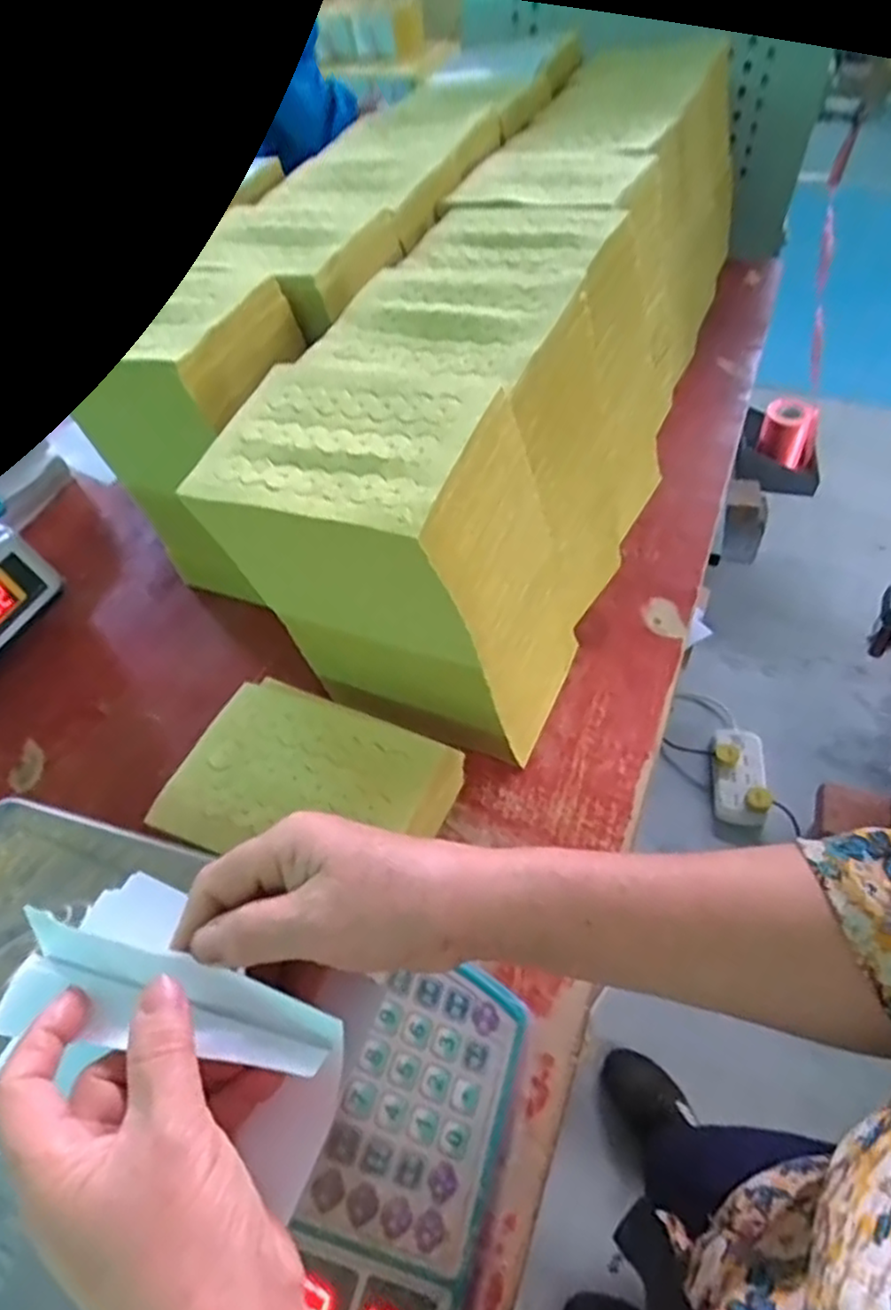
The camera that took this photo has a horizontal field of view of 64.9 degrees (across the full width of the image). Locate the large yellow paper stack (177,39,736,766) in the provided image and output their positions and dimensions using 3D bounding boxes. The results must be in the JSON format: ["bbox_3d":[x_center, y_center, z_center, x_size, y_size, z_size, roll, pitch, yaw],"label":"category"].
[{"bbox_3d":[0.091,-0.265,0.630,0.208,0.248,0.704,17,56,19],"label":"large yellow paper stack"}]

